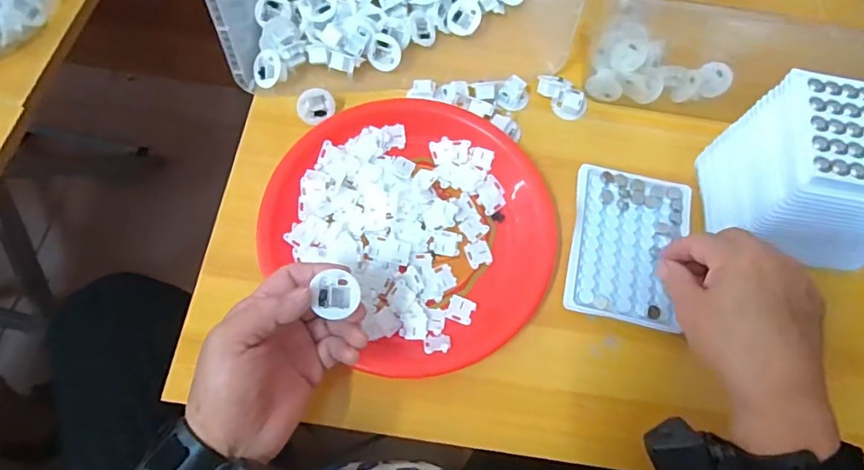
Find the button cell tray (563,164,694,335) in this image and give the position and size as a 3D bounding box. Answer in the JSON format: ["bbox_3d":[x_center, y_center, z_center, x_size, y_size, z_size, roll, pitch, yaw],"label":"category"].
[{"bbox_3d":[0.165,0.007,0.441,0.095,0.008,0.131,11,71,3],"label":"button cell tray"}]

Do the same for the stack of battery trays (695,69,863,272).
[{"bbox_3d":[0.299,-0.039,0.401,0.130,0.113,0.102,8,71,2],"label":"stack of battery trays"}]

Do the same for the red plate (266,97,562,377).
[{"bbox_3d":[-0.011,-0.013,0.435,0.231,0.022,0.209,43,75,13],"label":"red plate"}]

